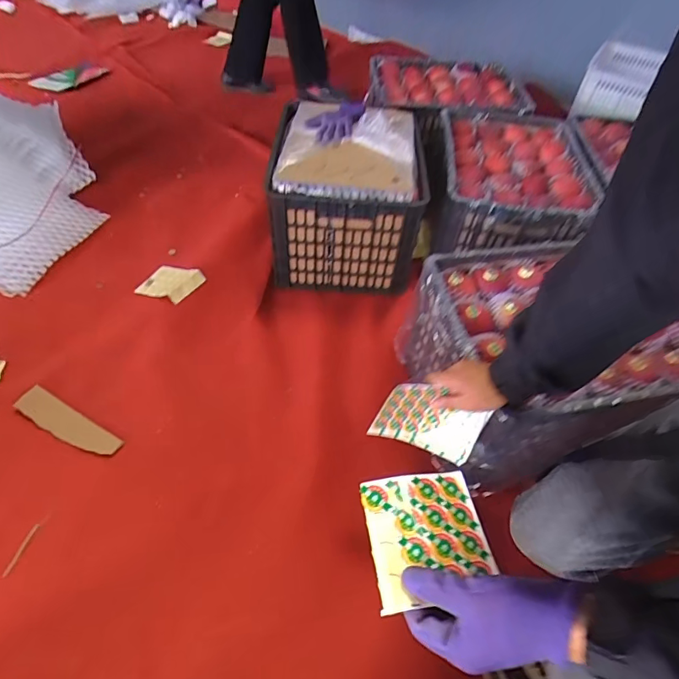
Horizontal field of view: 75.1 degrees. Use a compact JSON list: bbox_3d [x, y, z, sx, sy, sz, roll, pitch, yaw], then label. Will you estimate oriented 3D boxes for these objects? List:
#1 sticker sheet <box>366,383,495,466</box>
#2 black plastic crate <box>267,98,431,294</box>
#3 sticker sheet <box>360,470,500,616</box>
[{"bbox_3d":[0.143,0.132,0.701,0.170,0.129,0.037,20,36,-7],"label":"sticker sheet"},{"bbox_3d":[0.016,-0.401,1.244,0.370,0.324,0.459,2,51,-2],"label":"black plastic crate"},{"bbox_3d":[0.084,0.185,0.424,0.111,0.008,0.111,-5,52,-10],"label":"sticker sheet"}]

